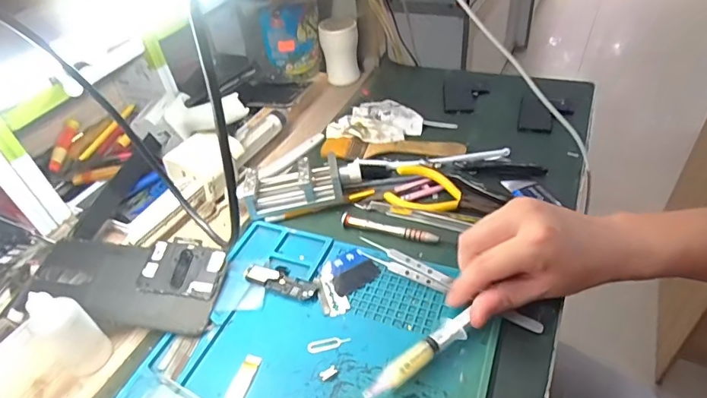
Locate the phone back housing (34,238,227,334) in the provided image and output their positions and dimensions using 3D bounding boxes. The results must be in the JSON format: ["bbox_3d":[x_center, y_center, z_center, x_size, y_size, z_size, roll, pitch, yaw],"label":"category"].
[{"bbox_3d":[-0.196,0.068,0.396,0.159,0.008,0.081,9,54,4],"label":"phone back housing"}]

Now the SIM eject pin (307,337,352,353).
[{"bbox_3d":[-0.019,0.111,0.344,0.033,0.004,0.010,-10,41,-2],"label":"SIM eject pin"}]

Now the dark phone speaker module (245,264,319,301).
[{"bbox_3d":[-0.062,0.070,0.395,0.069,0.006,0.025,12,45,21],"label":"dark phone speaker module"}]

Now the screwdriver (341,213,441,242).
[{"bbox_3d":[0.033,0.028,0.429,0.094,0.012,0.010,9,44,19],"label":"screwdriver"}]

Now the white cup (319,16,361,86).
[{"bbox_3d":[-0.019,-0.213,0.652,0.051,0.082,0.047,-4,41,4],"label":"white cup"}]

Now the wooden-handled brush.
[{"bbox_3d":[0.044,-0.062,0.528,0.166,0.008,0.034,2,42,11],"label":"wooden-handled brush"}]

